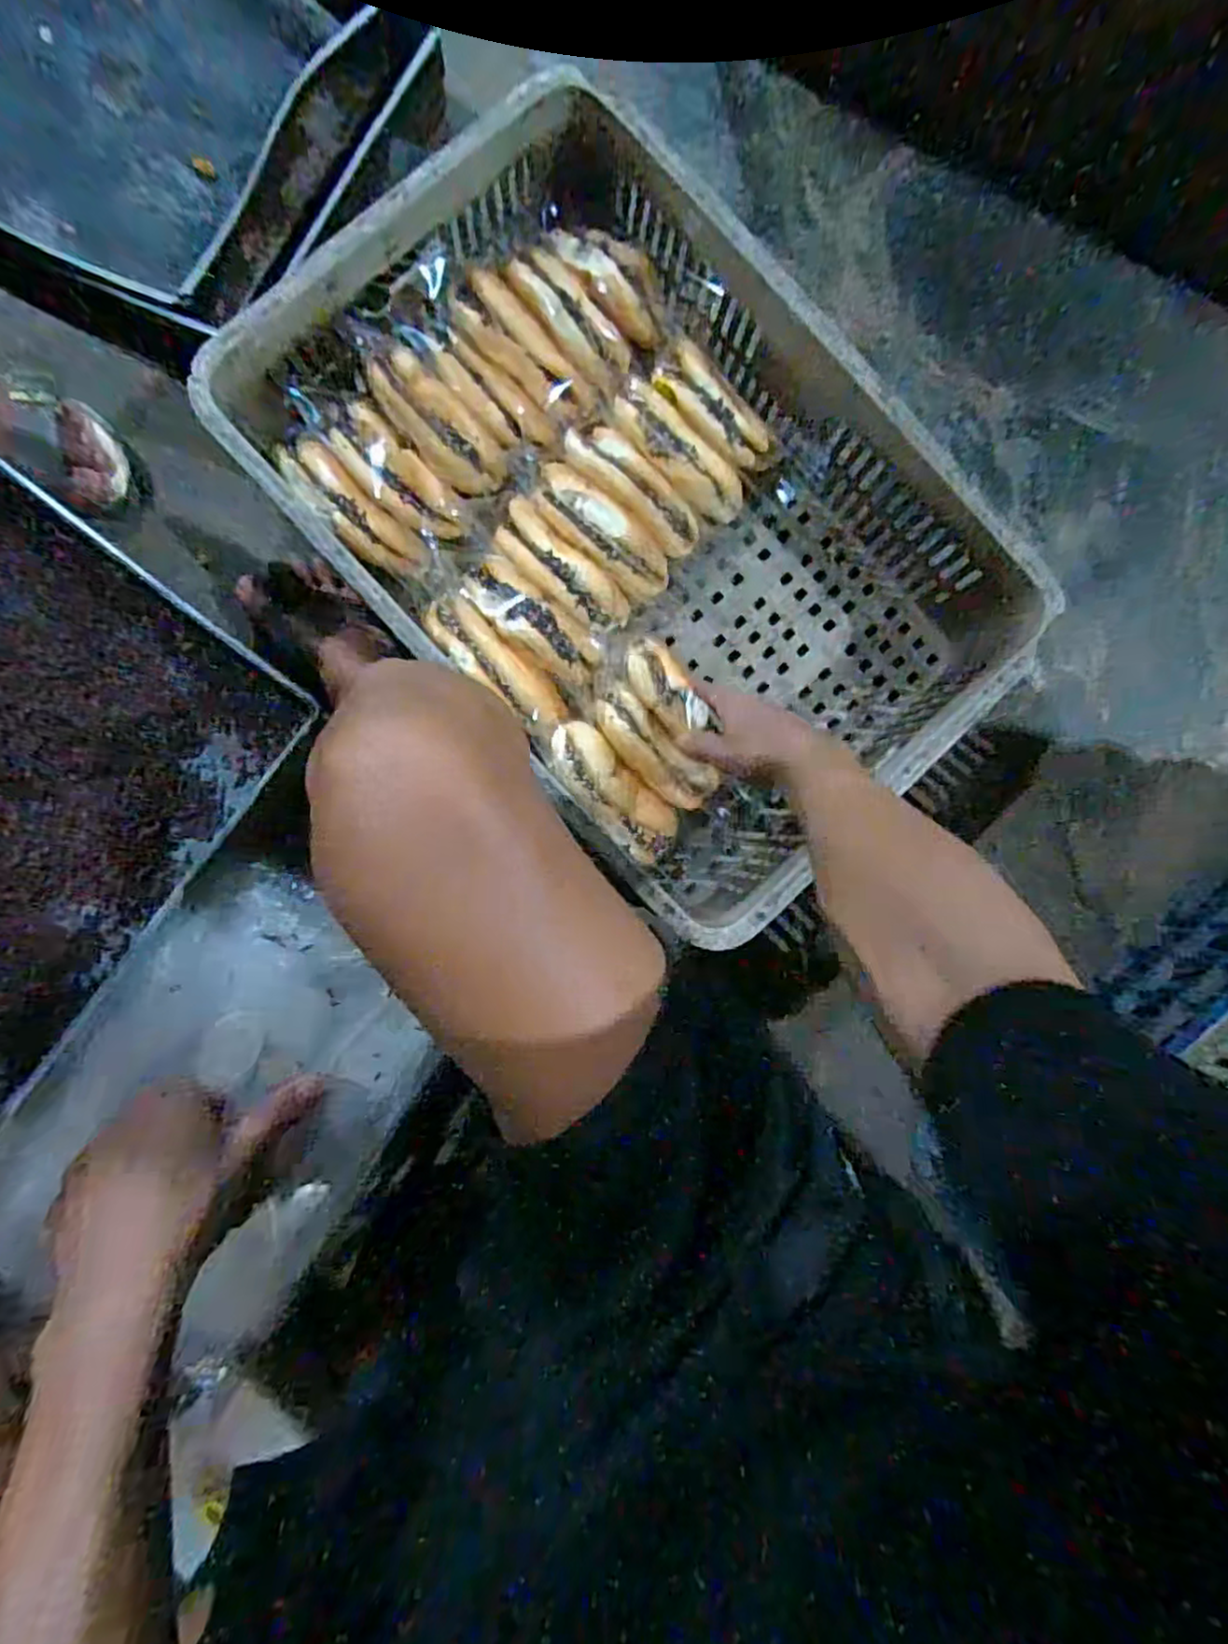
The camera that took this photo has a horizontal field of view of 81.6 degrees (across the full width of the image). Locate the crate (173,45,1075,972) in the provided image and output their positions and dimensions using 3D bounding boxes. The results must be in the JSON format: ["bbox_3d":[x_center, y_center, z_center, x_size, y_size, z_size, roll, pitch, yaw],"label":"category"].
[{"bbox_3d":[0.022,-0.266,0.629,0.444,0.126,0.606,-43,92,-6],"label":"crate"}]

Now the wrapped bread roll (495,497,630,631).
[{"bbox_3d":[-0.048,-0.229,0.644,0.144,0.044,0.056,38,84,-3],"label":"wrapped bread roll"}]

